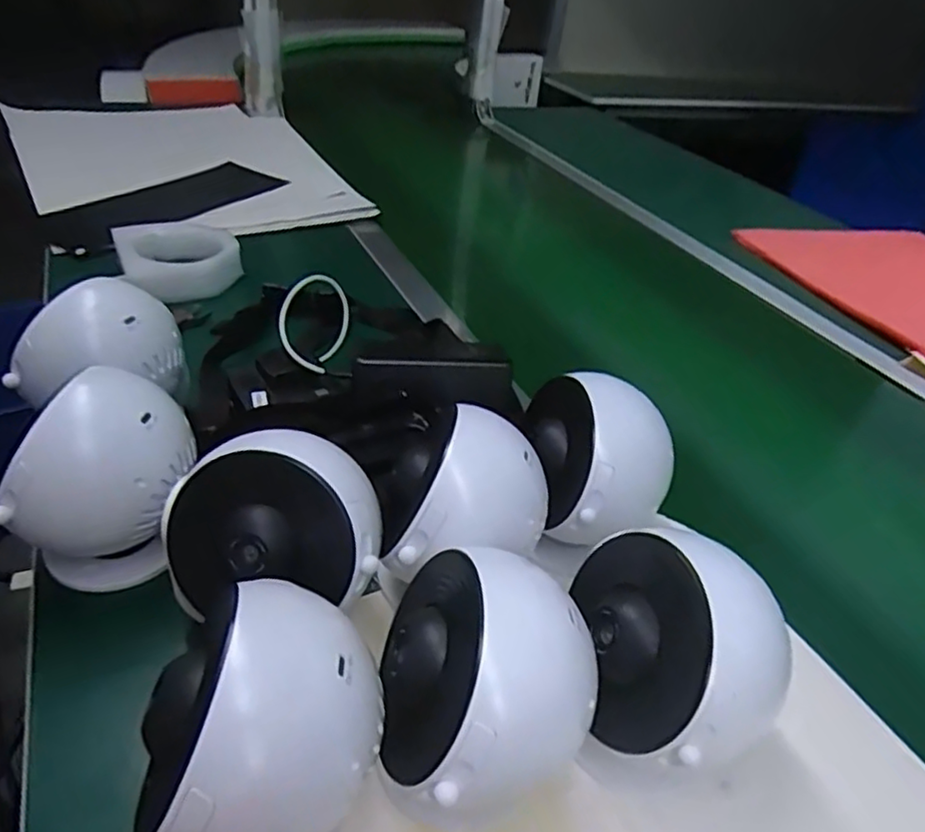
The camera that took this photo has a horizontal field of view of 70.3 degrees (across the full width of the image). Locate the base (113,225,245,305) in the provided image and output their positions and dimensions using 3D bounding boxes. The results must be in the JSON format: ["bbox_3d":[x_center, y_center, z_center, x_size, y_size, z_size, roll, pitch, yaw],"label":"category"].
[{"bbox_3d":[-0.301,-0.168,0.703,0.117,0.036,0.133,-12,41,-23],"label":"base"}]

